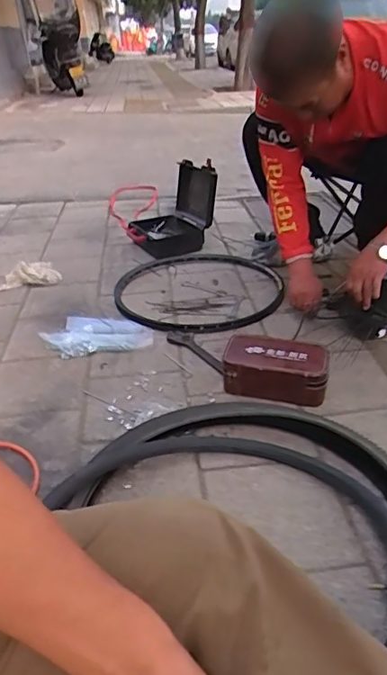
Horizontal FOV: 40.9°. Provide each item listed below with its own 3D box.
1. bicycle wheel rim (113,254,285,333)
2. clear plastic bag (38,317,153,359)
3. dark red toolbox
[{"bbox_3d":[0.015,-0.169,1.714,0.552,0.028,0.587,-4,30,-1],"label":"bicycle wheel rim"},{"bbox_3d":[-0.274,-0.008,1.492,0.309,0.031,0.184,0,30,6],"label":"clear plastic bag"},{"bbox_3d":[0.192,0.077,1.218,0.237,0.099,0.129,7,33,18],"label":"dark red toolbox"}]

